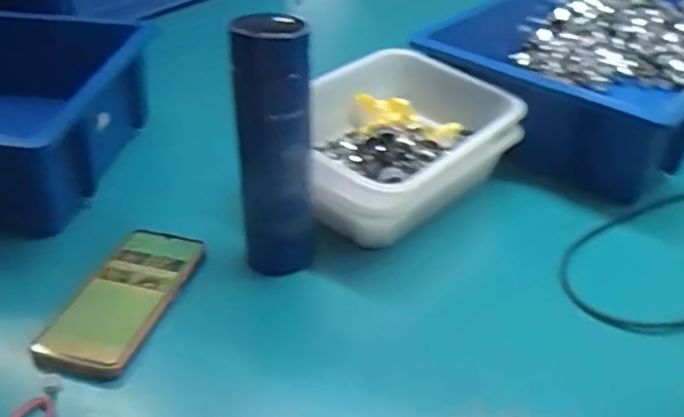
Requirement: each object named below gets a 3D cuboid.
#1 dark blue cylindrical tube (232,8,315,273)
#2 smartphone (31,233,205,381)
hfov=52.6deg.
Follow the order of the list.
[{"bbox_3d":[-0.058,-0.051,0.598,0.062,0.220,0.058,-5,36,-9],"label":"dark blue cylindrical tube"},{"bbox_3d":[-0.190,0.076,0.607,0.087,0.009,0.174,8,36,14],"label":"smartphone"}]

